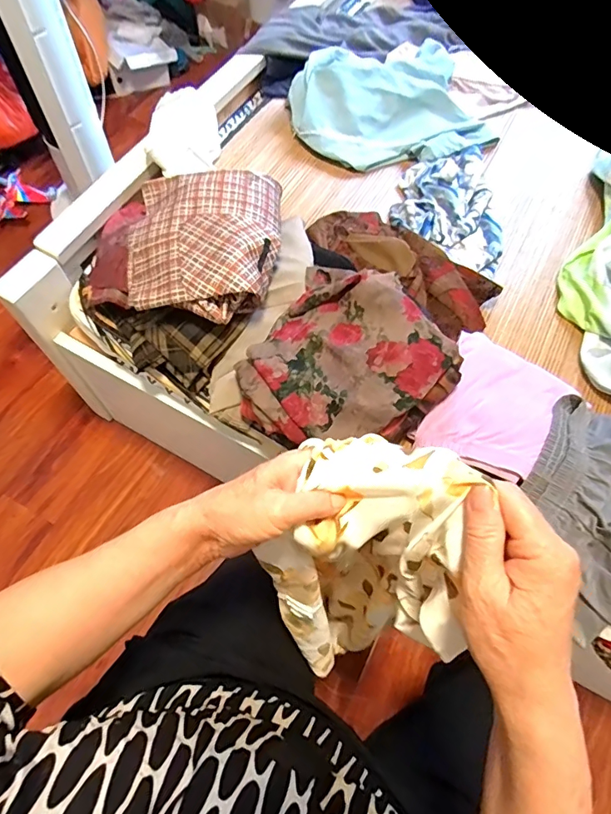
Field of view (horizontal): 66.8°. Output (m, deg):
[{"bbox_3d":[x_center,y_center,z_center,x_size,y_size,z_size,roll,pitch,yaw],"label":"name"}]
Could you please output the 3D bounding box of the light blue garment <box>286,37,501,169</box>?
[{"bbox_3d":[0.183,-0.657,0.998,0.422,0.090,0.306,-17,66,-12],"label":"light blue garment"}]

